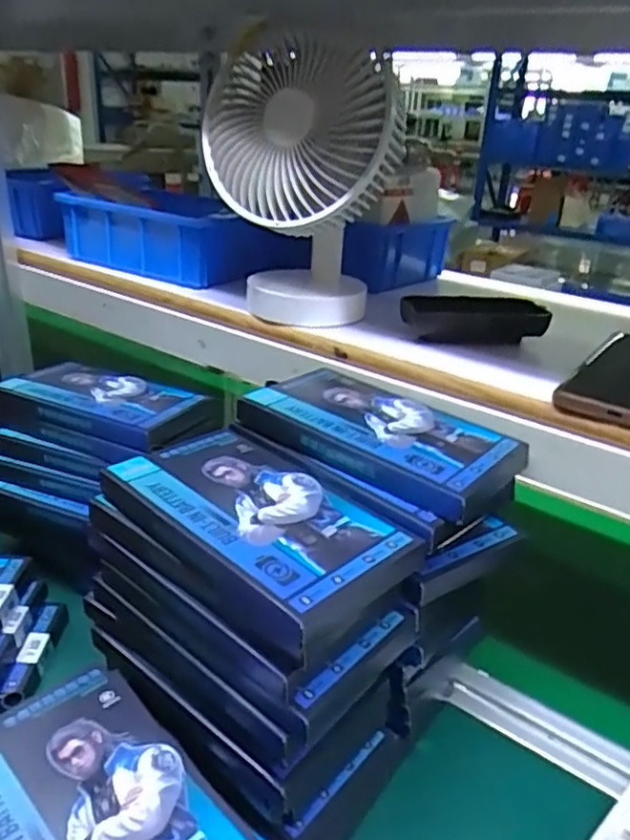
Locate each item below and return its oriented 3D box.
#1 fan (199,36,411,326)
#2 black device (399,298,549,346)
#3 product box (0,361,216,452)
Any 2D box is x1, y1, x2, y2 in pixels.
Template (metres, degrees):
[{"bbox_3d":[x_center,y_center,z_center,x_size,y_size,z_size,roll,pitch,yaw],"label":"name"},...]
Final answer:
[{"bbox_3d":[-0.014,-0.175,0.530,0.148,0.210,0.133,4,25,1],"label":"fan"},{"bbox_3d":[0.124,-0.077,0.516,0.107,0.036,0.029,1,25,-6],"label":"black device"},{"bbox_3d":[-0.181,-0.018,0.568,0.172,0.020,0.093,13,27,20],"label":"product box"}]

